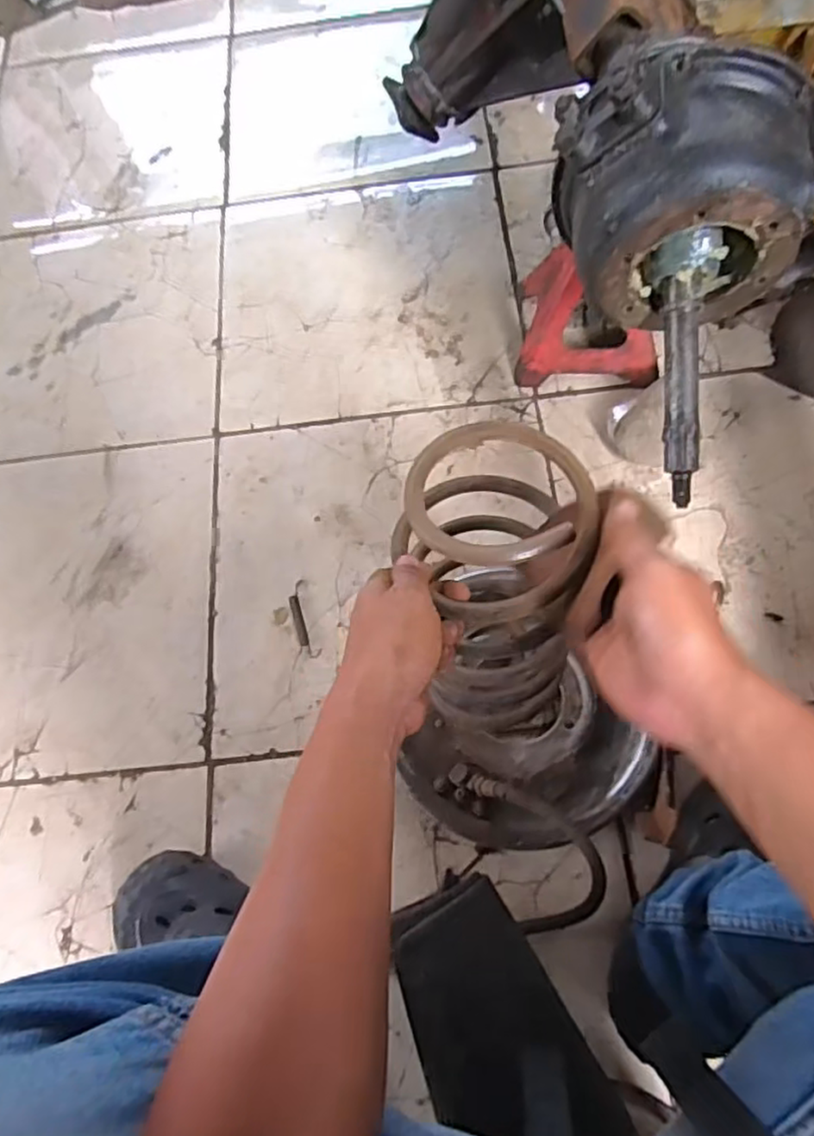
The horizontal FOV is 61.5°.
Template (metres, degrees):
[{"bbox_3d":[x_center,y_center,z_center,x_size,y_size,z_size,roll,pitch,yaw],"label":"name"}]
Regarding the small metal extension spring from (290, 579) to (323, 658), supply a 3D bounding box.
[{"bbox_3d":[-0.117,0.058,0.775,0.021,0.011,0.091,-16,69,-3],"label":"small metal extension spring"}]

